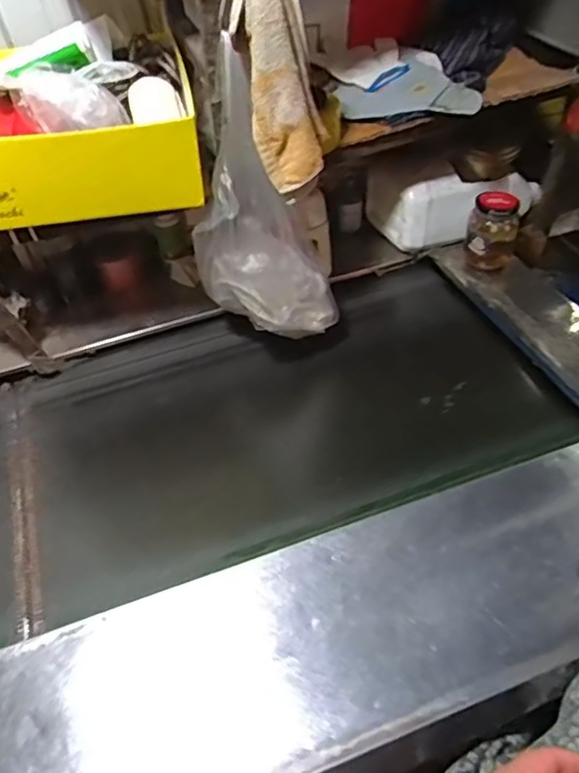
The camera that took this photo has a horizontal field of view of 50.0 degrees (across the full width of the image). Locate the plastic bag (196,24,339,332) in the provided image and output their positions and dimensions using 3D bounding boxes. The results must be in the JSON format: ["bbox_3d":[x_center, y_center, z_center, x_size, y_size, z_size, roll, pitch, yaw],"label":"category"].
[{"bbox_3d":[-0.038,-0.226,0.844,0.196,0.354,0.123,-5,46,0],"label":"plastic bag"}]

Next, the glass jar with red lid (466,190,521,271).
[{"bbox_3d":[0.355,-0.269,1.089,0.084,0.124,0.071,13,49,17],"label":"glass jar with red lid"}]

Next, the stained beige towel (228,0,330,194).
[{"bbox_3d":[-0.011,-0.348,0.726,0.101,0.208,0.064,-2,46,3],"label":"stained beige towel"}]

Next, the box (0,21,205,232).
[{"bbox_3d":[-0.301,-0.340,0.815,0.343,0.144,0.248,-10,47,-5],"label":"box"}]

